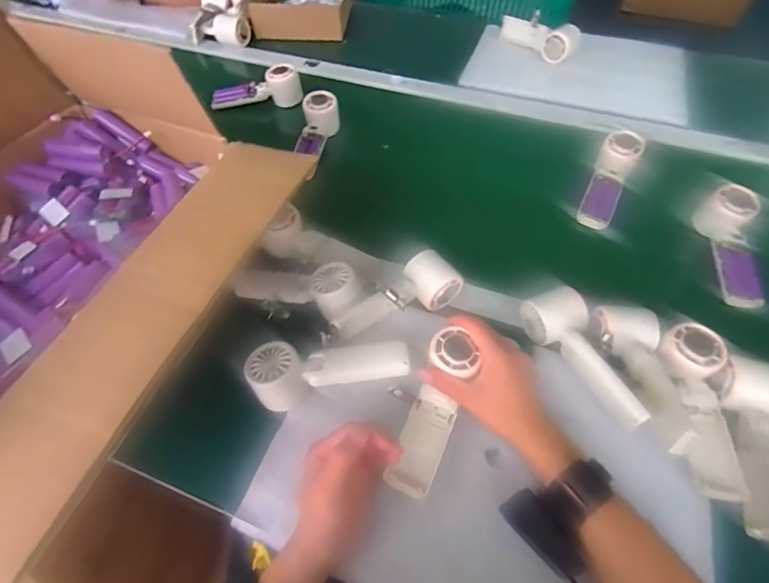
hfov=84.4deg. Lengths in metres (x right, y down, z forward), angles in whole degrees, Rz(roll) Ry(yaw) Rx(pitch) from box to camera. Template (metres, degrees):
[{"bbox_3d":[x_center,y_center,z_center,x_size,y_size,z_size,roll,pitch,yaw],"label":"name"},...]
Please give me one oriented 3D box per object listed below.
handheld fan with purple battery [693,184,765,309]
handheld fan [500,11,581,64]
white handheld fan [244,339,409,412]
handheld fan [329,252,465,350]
[{"bbox_3d":[0.455,-0.056,0.557,0.051,0.051,0.166,6,69,6],"label":"handheld fan with purple battery"},{"bbox_3d":[0.306,-0.515,0.854,0.165,0.070,0.075,23,60,17],"label":"handheld fan"},{"bbox_3d":[-0.056,0.079,0.450,0.167,0.047,0.064,-11,56,-5],"label":"white handheld fan"},{"bbox_3d":[0.013,0.008,0.492,0.160,0.060,0.054,-32,60,-18],"label":"handheld fan"}]

